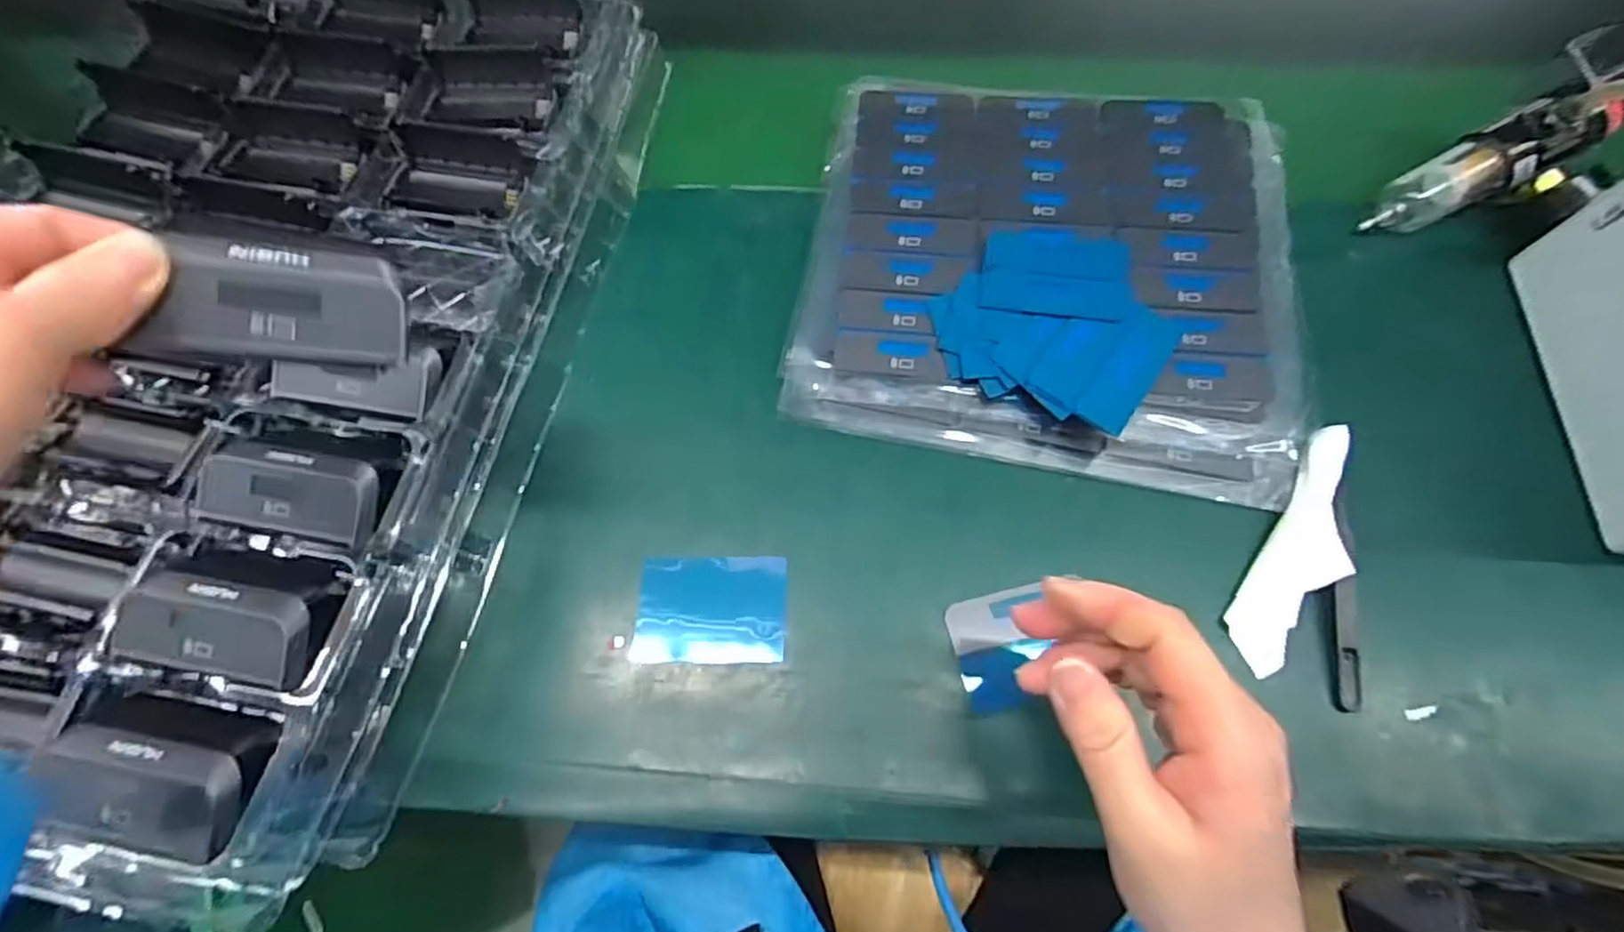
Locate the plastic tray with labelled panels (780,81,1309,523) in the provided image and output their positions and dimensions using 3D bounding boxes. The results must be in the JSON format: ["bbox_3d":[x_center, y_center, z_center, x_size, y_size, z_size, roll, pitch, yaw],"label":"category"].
[{"bbox_3d":[0.132,-0.121,0.392,0.259,0.031,0.249,9,67,5],"label":"plastic tray with labelled panels"}]

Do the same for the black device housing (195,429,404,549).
[{"bbox_3d":[-0.220,0.006,0.298,0.076,0.023,0.047,10,67,6],"label":"black device housing"}]

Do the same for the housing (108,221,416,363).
[{"bbox_3d":[-0.173,-0.055,0.226,0.068,0.011,0.039,0,100,-27],"label":"housing"}]

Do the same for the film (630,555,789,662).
[{"bbox_3d":[-0.049,0.069,0.333,0.071,0.004,0.050,0,66,2],"label":"film"}]

